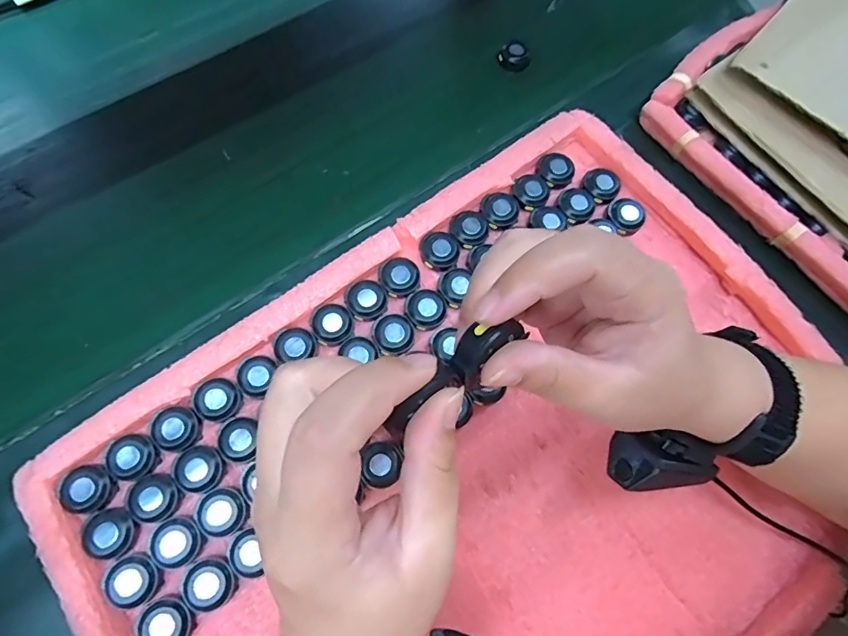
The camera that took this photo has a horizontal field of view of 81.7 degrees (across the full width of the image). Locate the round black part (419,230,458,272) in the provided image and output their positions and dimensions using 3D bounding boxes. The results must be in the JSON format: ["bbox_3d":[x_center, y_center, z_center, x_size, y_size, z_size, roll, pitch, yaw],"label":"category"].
[{"bbox_3d":[0.012,-0.052,0.375,0.029,0.010,0.034,5,69,-1],"label":"round black part"}]

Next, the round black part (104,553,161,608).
[{"bbox_3d":[-0.173,0.156,0.291,0.029,0.007,0.027,1,69,-2],"label":"round black part"}]

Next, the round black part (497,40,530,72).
[{"bbox_3d":[0.087,-0.255,0.478,0.026,0.021,0.021,43,73,13],"label":"round black part"}]

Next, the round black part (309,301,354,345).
[{"bbox_3d":[-0.066,0.004,0.351,0.029,0.011,0.027,1,69,-2],"label":"round black part"}]

